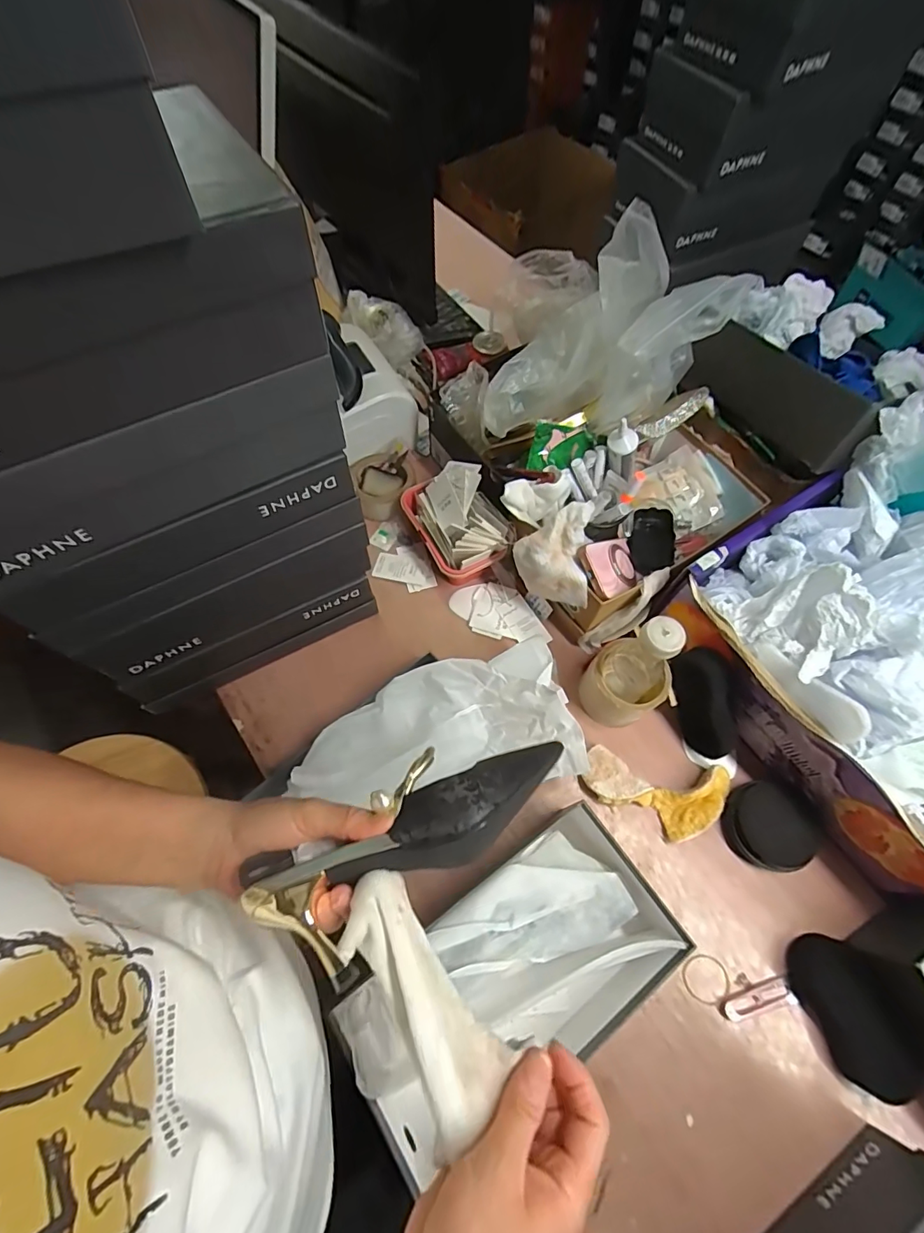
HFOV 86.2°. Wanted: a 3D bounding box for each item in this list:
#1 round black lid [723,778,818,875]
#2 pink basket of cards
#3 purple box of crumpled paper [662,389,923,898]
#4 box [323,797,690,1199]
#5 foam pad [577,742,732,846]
[{"bbox_3d":[0.355,0.243,0.570,0.093,0.028,0.091,1,64,-1],"label":"round black lid"},{"bbox_3d":[-0.009,-0.133,0.693,0.106,0.103,0.164,-27,68,-13],"label":"pink basket of cards"},{"bbox_3d":[0.461,0.042,0.531,0.284,0.192,0.389,-29,68,-14],"label":"purple box of crumpled paper"},{"bbox_3d":[0.053,0.337,0.470,0.297,0.100,0.161,-30,69,-15],"label":"box"},{"bbox_3d":[0.226,0.208,0.573,0.163,0.038,0.086,9,64,3],"label":"foam pad"}]

